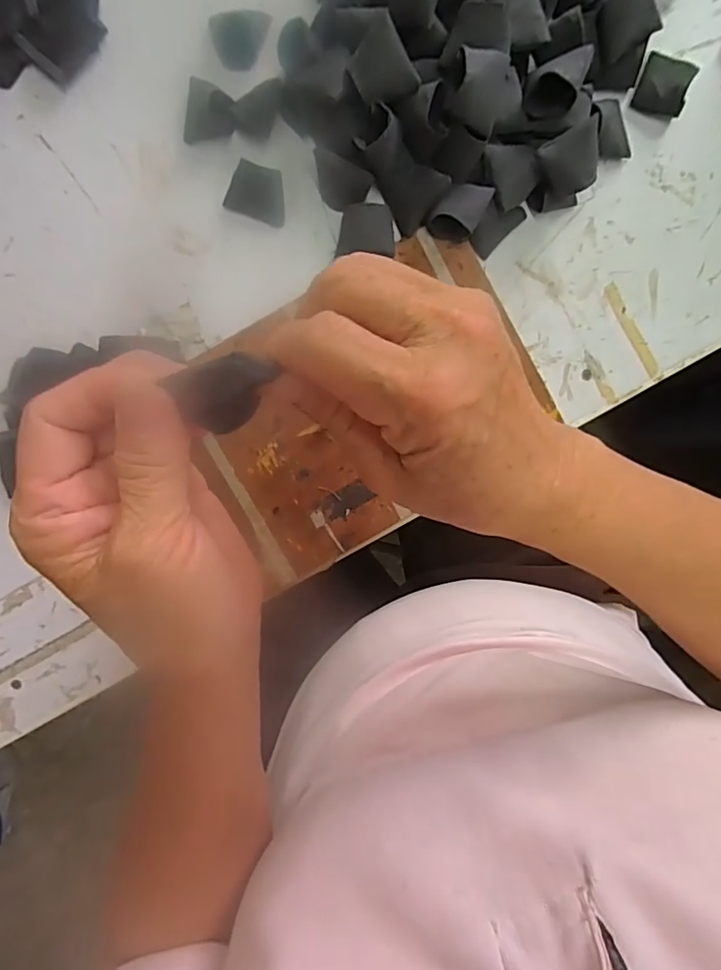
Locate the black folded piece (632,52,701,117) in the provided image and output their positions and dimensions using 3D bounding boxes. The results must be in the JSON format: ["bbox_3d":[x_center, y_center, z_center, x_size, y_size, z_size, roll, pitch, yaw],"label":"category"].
[{"bbox_3d":[0.217,-0.284,0.372,0.036,0.021,0.040,24,92,0],"label":"black folded piece"}]

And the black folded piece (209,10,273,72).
[{"bbox_3d":[-0.086,-0.318,0.376,0.043,0.015,0.030,3,92,0],"label":"black folded piece"}]

